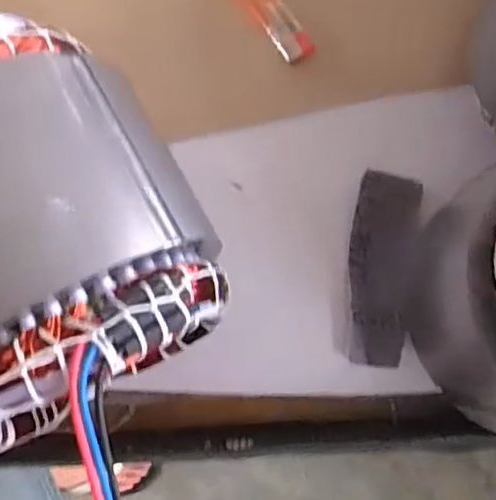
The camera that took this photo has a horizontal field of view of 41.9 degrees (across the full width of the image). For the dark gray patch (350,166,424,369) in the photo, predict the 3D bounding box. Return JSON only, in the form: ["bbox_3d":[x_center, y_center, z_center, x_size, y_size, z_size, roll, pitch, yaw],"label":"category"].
[{"bbox_3d":[0.082,0.012,0.402,0.039,0.019,0.117,8,79,1],"label":"dark gray patch"}]

